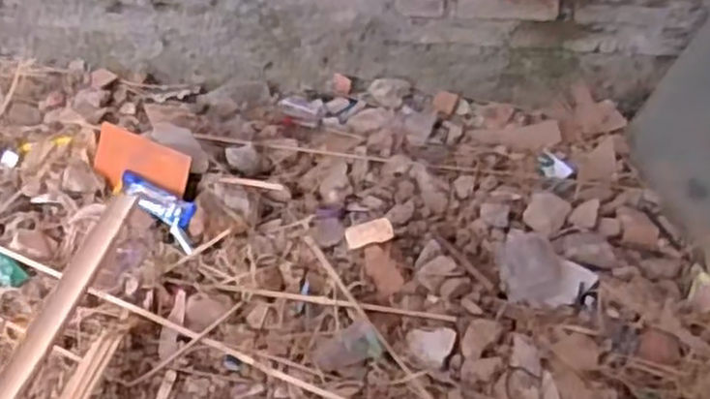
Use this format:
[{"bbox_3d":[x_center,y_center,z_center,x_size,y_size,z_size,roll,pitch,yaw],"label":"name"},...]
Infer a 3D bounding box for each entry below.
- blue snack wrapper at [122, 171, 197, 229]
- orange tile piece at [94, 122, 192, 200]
[{"bbox_3d":[-0.332,0.002,1.238,0.162,0.015,0.047,25,71,26],"label":"blue snack wrapper"},{"bbox_3d":[-0.370,-0.064,1.276,0.211,0.015,0.084,21,81,25],"label":"orange tile piece"}]

